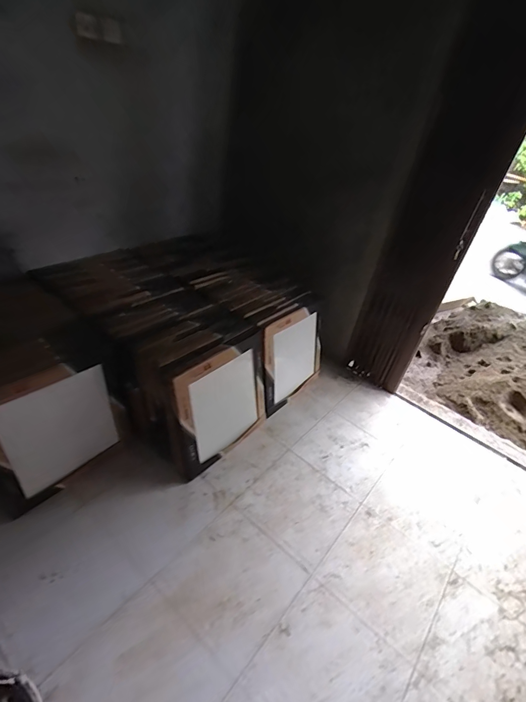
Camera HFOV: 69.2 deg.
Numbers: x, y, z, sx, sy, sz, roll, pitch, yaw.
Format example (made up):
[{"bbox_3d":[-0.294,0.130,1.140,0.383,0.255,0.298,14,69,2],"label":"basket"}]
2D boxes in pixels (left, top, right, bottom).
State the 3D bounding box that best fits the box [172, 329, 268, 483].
[{"bbox_3d":[-0.155,0.212,1.611,0.062,0.479,0.507,20,36,36],"label":"box"}]

